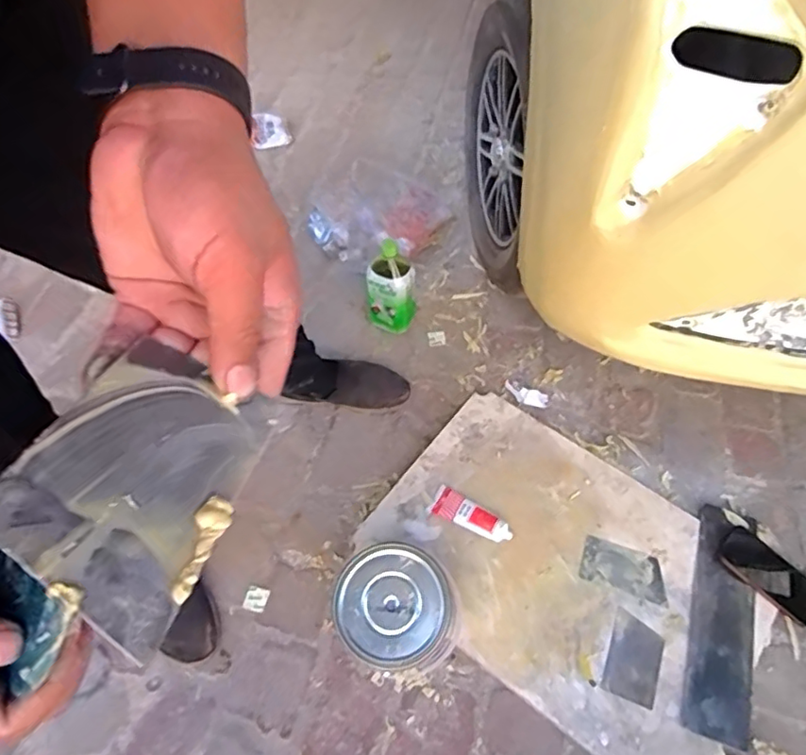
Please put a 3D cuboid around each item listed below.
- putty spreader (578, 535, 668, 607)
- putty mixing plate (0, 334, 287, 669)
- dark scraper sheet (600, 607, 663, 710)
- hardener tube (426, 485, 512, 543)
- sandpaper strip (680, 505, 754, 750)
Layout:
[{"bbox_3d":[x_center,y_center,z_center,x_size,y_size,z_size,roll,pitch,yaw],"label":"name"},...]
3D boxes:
[{"bbox_3d":[0.348,0.302,0.929,0.129,0.005,0.072,16,59,12],"label":"putty spreader"},{"bbox_3d":[-0.101,0.035,0.232,0.074,0.004,0.123,29,37,-10],"label":"putty mixing plate"},{"bbox_3d":[0.337,0.409,0.860,0.072,0.004,0.114,20,59,14],"label":"dark scraper sheet"},{"bbox_3d":[0.111,0.225,0.966,0.138,0.030,0.051,25,61,17],"label":"hardener tube"},{"bbox_3d":[0.481,0.359,0.889,0.089,0.011,0.339,16,58,11],"label":"sandpaper strip"}]

